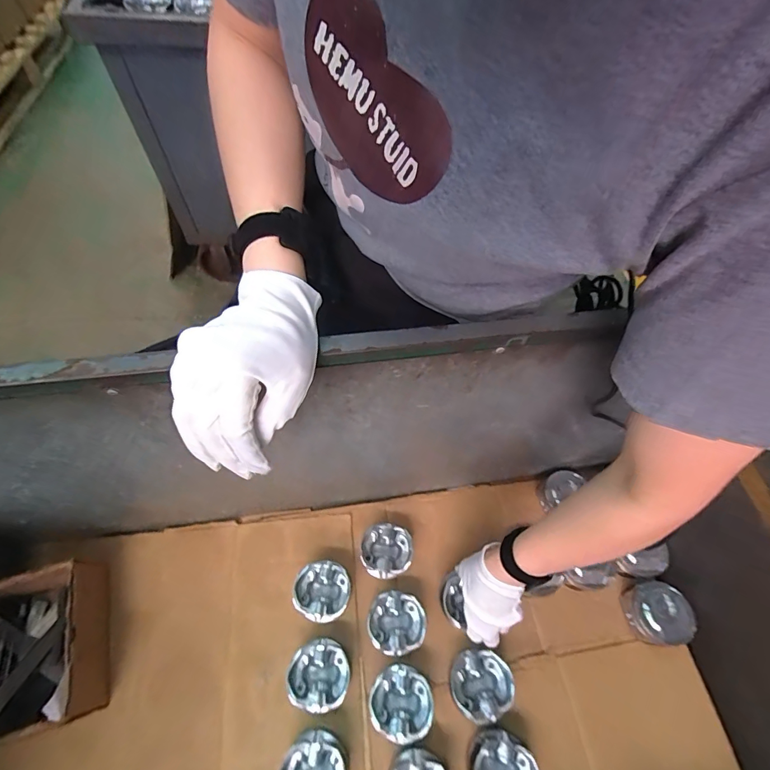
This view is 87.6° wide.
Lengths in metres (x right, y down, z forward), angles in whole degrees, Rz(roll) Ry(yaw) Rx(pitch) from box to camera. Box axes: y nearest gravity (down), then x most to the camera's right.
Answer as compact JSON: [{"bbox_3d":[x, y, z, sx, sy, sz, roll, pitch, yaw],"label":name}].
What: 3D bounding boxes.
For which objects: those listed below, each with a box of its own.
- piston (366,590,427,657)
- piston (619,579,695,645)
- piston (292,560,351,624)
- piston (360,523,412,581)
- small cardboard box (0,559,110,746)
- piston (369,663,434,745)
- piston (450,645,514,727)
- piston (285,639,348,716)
[{"bbox_3d":[0.017,0.365,0.617,0.086,0.045,0.085,12,61,2],"label":"piston"},{"bbox_3d":[0.424,0.358,0.631,0.093,0.063,0.090,4,61,-2],"label":"piston"},{"bbox_3d":[-0.097,0.320,0.625,0.081,0.056,0.081,2,61,-3],"label":"piston"},{"bbox_3d":[0.002,0.276,0.669,0.086,0.050,0.079,12,61,3],"label":"piston"},{"bbox_3d":[-0.480,0.364,0.553,0.152,0.099,0.191,-15,63,-12],"label":"small cardboard box"},{"bbox_3d":[0.022,0.440,0.559,0.081,0.055,0.080,2,61,-3],"label":"piston"},{"bbox_3d":[0.138,0.434,0.583,0.084,0.053,0.084,19,61,6],"label":"piston"},{"bbox_3d":[-0.093,0.412,0.574,0.082,0.051,0.081,2,61,-3],"label":"piston"}]

